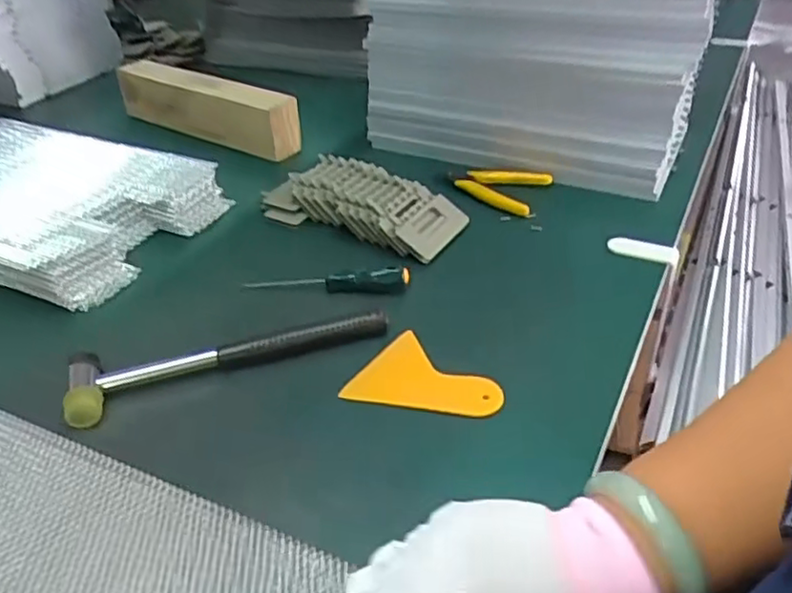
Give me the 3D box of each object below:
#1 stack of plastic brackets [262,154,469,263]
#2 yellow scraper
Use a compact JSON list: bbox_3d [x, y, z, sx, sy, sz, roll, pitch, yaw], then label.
[{"bbox_3d":[-0.031,-0.091,0.665,0.192,0.042,0.082,17,40,24],"label":"stack of plastic brackets"},{"bbox_3d":[0.025,0.061,0.478,0.099,0.007,0.073,21,42,23],"label":"yellow scraper"}]

